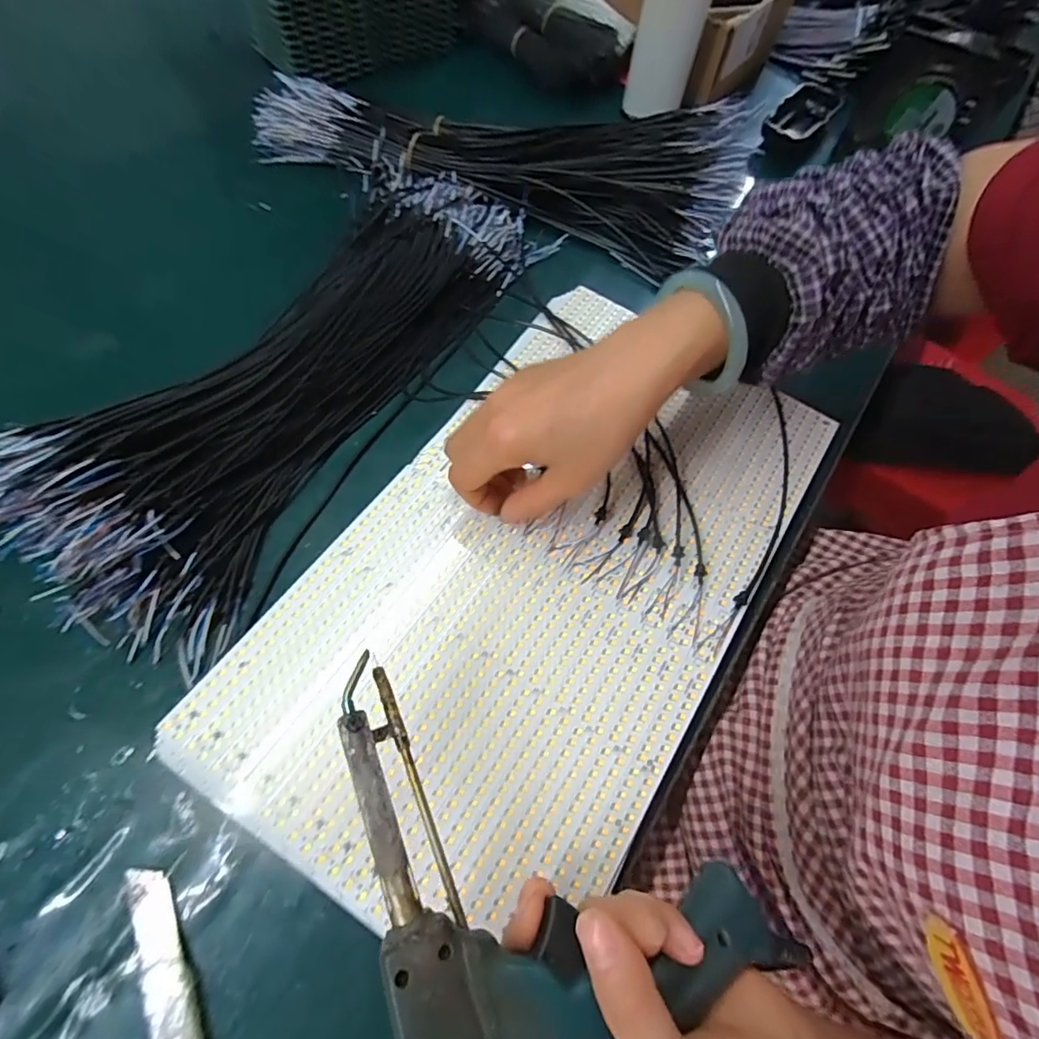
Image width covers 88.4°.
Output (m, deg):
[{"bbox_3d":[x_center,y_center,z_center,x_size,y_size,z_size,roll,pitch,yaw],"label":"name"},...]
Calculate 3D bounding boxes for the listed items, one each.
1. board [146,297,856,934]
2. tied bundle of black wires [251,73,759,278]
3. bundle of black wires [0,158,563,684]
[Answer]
[{"bbox_3d":[0.020,0.023,0.342,0.237,0.033,0.415,31,68,16],"label":"board"},{"bbox_3d":[-0.021,-0.356,0.509,0.440,0.053,0.156,22,66,12],"label":"tied bundle of black wires"},{"bbox_3d":[-0.156,-0.137,0.398,0.178,0.072,0.467,30,65,9],"label":"bundle of black wires"}]

